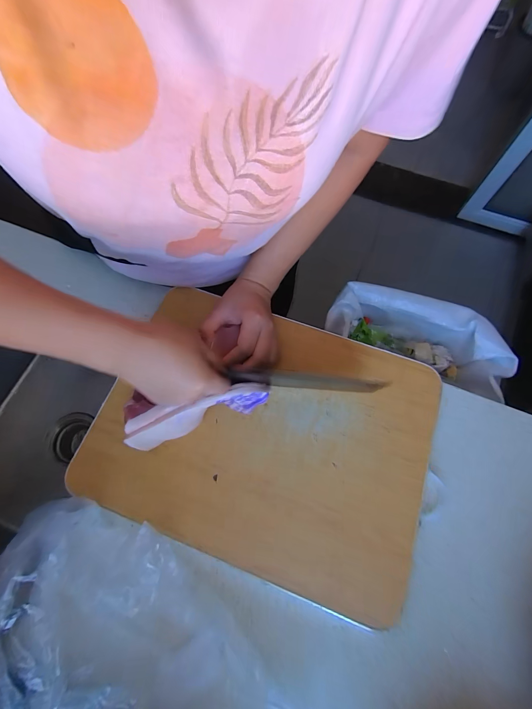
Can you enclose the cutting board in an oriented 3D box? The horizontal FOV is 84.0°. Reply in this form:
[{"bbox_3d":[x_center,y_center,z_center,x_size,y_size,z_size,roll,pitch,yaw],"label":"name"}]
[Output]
[{"bbox_3d":[-0.002,0.087,0.356,0.381,0.026,0.286,21,71,7],"label":"cutting board"}]

